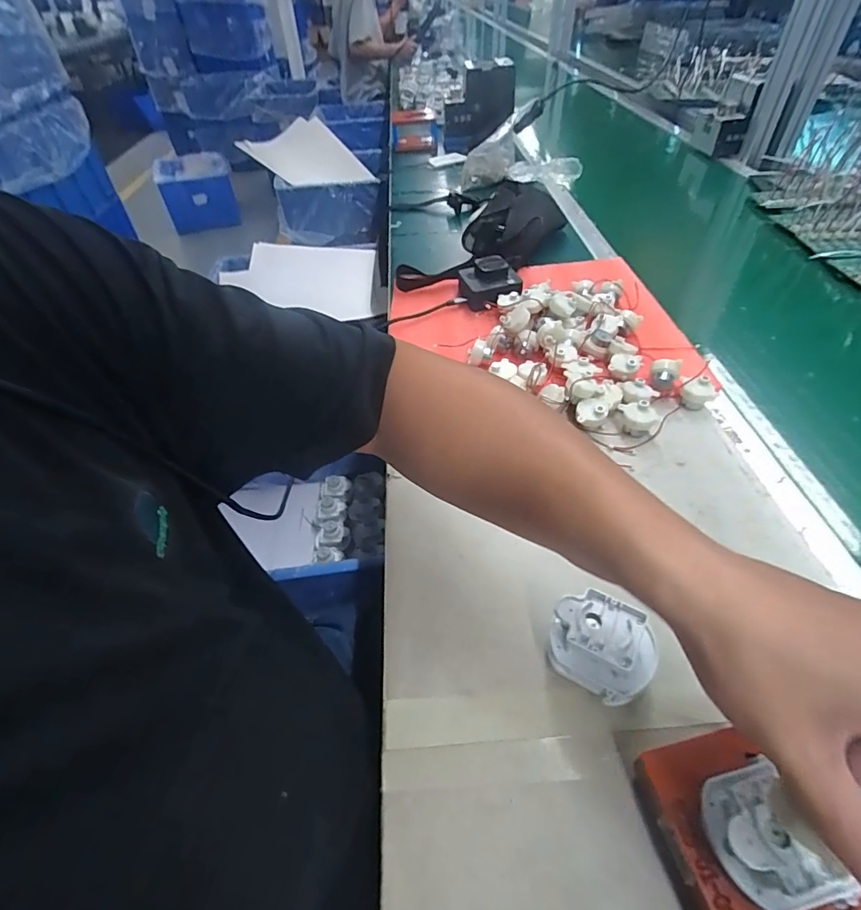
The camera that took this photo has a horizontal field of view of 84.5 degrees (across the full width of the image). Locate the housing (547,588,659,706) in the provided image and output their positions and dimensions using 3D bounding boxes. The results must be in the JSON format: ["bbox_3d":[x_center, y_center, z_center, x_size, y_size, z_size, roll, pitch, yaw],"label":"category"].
[{"bbox_3d":[0.117,0.131,0.325,0.066,0.046,0.052,28,55,28],"label":"housing"}]

